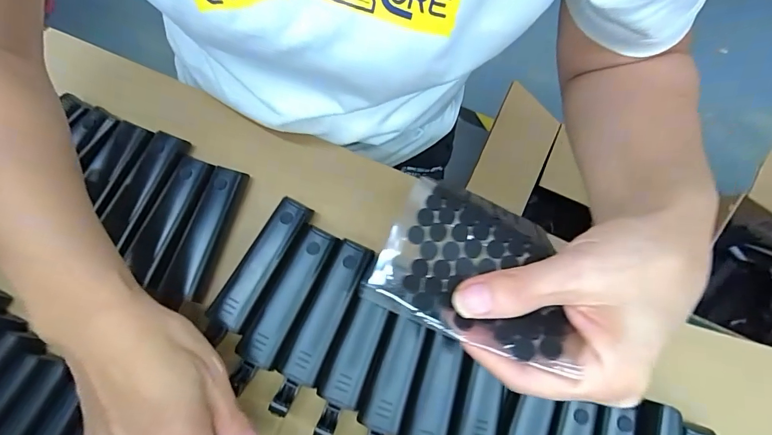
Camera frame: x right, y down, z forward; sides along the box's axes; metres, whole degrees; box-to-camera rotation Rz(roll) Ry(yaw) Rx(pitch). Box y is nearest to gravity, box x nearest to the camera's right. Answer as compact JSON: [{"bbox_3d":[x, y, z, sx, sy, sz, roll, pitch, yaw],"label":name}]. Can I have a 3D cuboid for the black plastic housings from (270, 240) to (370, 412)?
[{"bbox_3d":[-0.051,0.080,0.323,0.034,0.030,0.132,22,76,5],"label":"black plastic housings"}]

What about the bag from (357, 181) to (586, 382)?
[{"bbox_3d":[0.048,0.025,0.212,0.101,0.011,0.076,21,61,19],"label":"bag"}]

